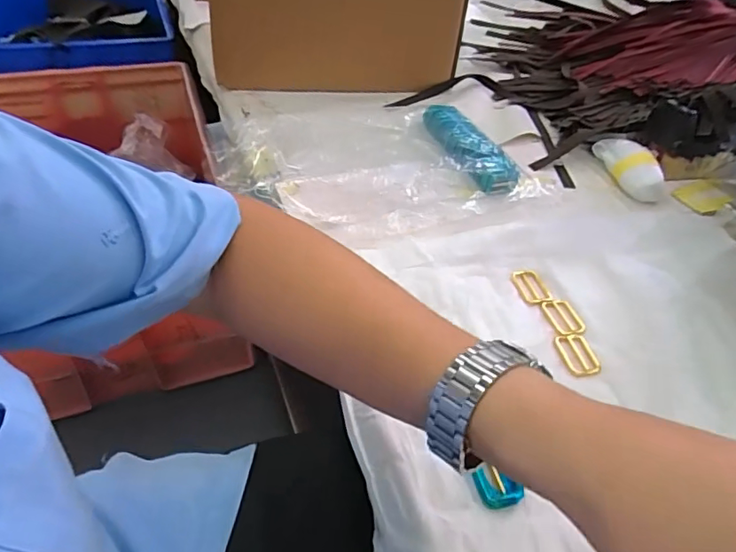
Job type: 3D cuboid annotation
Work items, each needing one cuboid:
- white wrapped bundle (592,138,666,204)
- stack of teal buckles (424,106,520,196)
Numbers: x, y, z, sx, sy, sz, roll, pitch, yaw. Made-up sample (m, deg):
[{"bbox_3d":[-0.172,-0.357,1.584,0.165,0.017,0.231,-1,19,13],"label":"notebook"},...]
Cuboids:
[{"bbox_3d":[0.346,-0.147,0.709,0.049,0.036,0.114,-2,45,-8],"label":"white wrapped bundle"},{"bbox_3d":[0.133,-0.167,0.704,0.061,0.032,0.186,-12,47,-18],"label":"stack of teal buckles"}]

